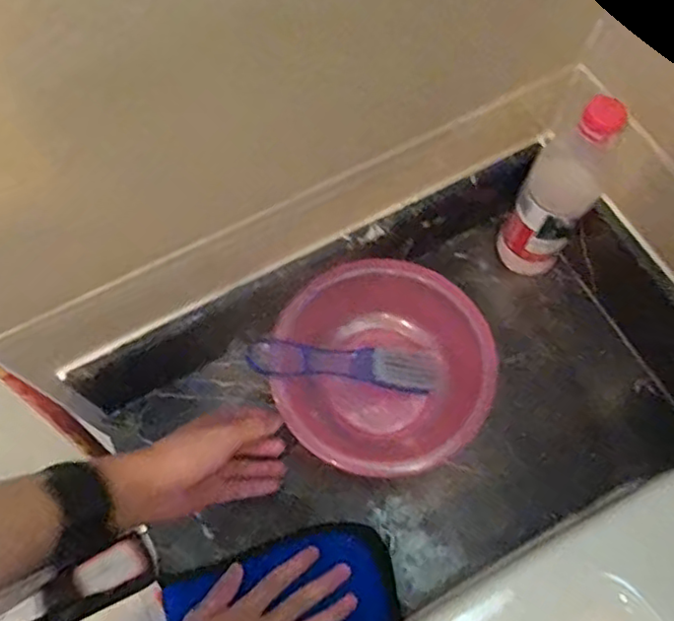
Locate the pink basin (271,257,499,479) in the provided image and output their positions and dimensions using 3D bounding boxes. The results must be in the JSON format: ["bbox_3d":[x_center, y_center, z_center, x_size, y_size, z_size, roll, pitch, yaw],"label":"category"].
[{"bbox_3d":[0.040,0.058,0.599,0.191,0.090,0.184,0,67,1],"label":"pink basin"}]

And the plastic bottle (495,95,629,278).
[{"bbox_3d":[0.200,-0.104,0.588,0.061,0.212,0.056,29,70,13],"label":"plastic bottle"}]

